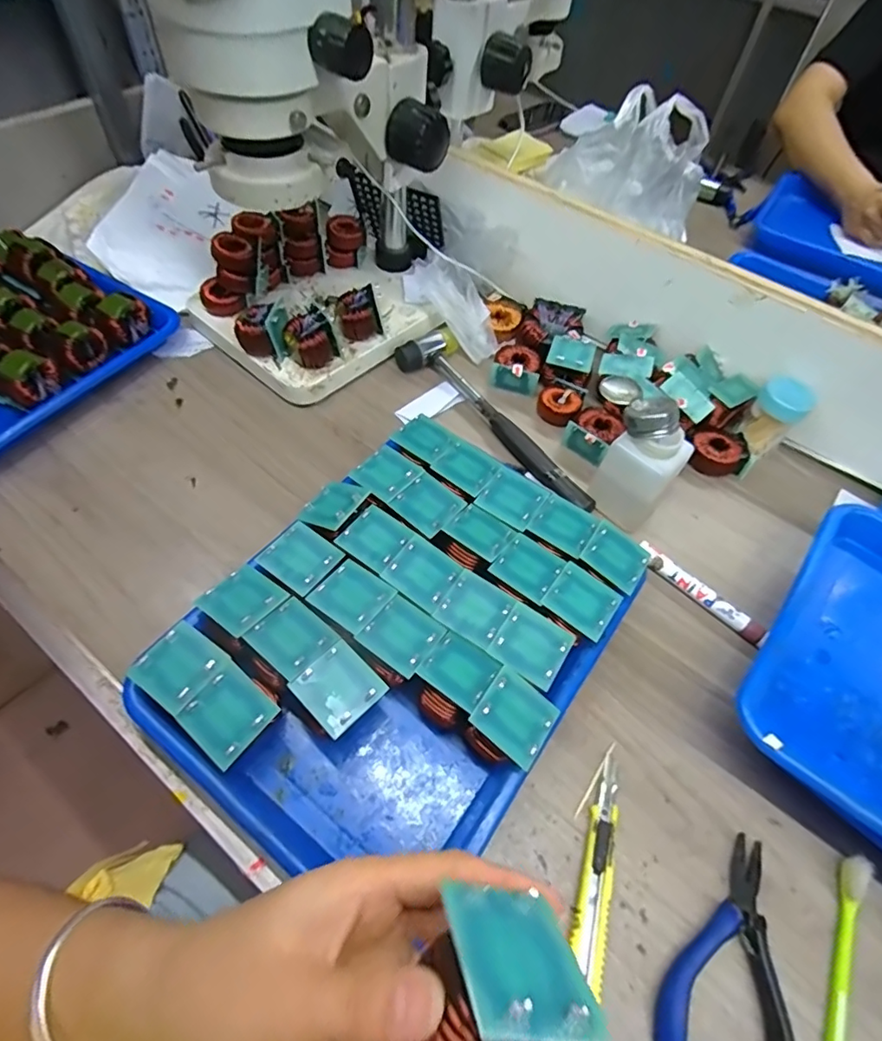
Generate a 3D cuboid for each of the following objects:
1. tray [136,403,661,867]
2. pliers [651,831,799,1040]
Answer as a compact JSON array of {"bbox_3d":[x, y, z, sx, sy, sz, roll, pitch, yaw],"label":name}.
[{"bbox_3d":[-0.023,0.076,0.386,0.241,0.051,0.315,33,59,17],"label":"tray"},{"bbox_3d":[0.174,0.253,0.302,0.069,0.017,0.123,34,59,17],"label":"pliers"}]

